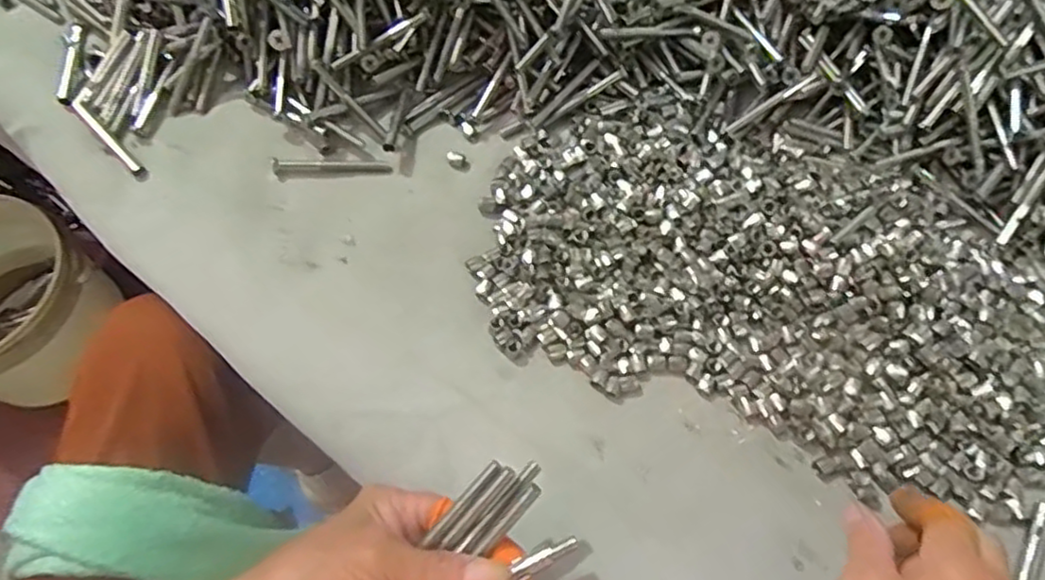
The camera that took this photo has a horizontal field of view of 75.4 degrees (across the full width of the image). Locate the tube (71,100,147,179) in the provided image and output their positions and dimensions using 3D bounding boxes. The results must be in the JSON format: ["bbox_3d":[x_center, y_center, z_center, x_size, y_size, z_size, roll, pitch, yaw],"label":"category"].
[{"bbox_3d":[-0.299,-0.108,0.490,0.078,0.007,0.008,45,76,5],"label":"tube"}]

